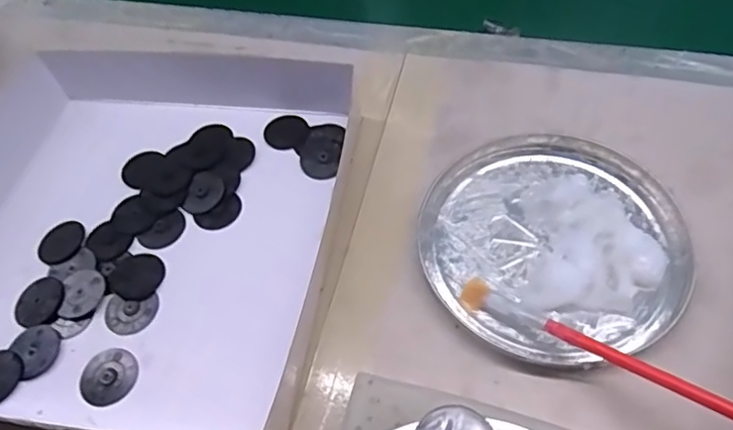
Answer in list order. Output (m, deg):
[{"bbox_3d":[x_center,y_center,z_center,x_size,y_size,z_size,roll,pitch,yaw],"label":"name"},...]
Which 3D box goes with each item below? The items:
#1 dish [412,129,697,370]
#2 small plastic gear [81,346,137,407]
[{"bbox_3d":[0.094,0.010,0.284,0.126,0.011,0.124,-3,56,4],"label":"dish"},{"bbox_3d":[-0.123,0.076,0.267,0.025,0.004,0.027,24,62,20],"label":"small plastic gear"}]

